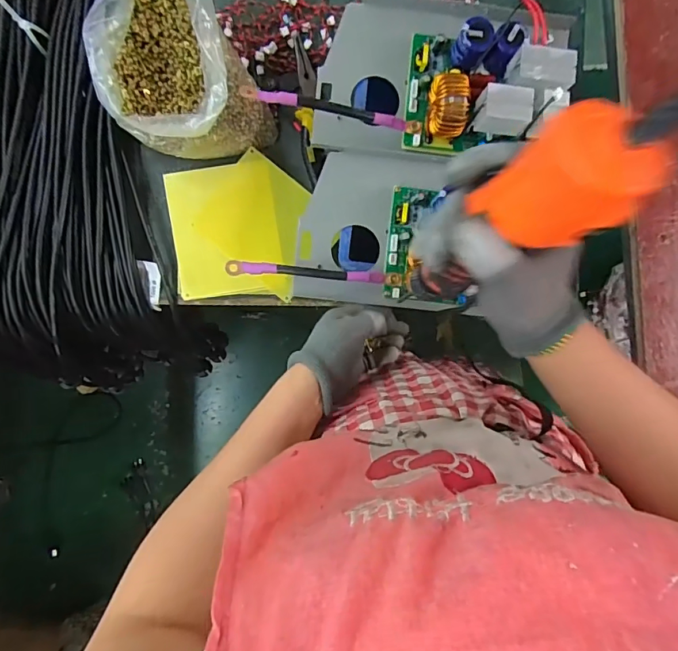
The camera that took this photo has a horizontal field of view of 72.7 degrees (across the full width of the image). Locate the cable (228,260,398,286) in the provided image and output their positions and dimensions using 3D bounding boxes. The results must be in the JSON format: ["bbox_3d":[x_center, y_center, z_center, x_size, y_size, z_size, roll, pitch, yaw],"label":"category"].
[{"bbox_3d":[-0.027,-0.057,0.504,0.187,0.020,0.015,4,90,-4],"label":"cable"}]

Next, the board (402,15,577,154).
[{"bbox_3d":[0.151,-0.248,0.470,0.150,0.074,0.127,6,92,-3],"label":"board"}]

